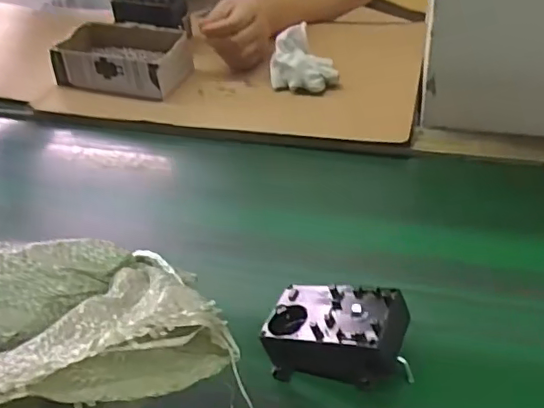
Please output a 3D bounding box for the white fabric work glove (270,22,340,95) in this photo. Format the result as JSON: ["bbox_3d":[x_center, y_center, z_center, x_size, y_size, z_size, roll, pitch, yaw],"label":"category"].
[{"bbox_3d":[0.047,-0.193,0.805,0.096,0.064,0.081,22,44,28],"label":"white fabric work glove"}]

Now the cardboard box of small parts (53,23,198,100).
[{"bbox_3d":[-0.228,-0.220,0.876,0.222,0.051,0.125,17,42,24],"label":"cardboard box of small parts"}]

